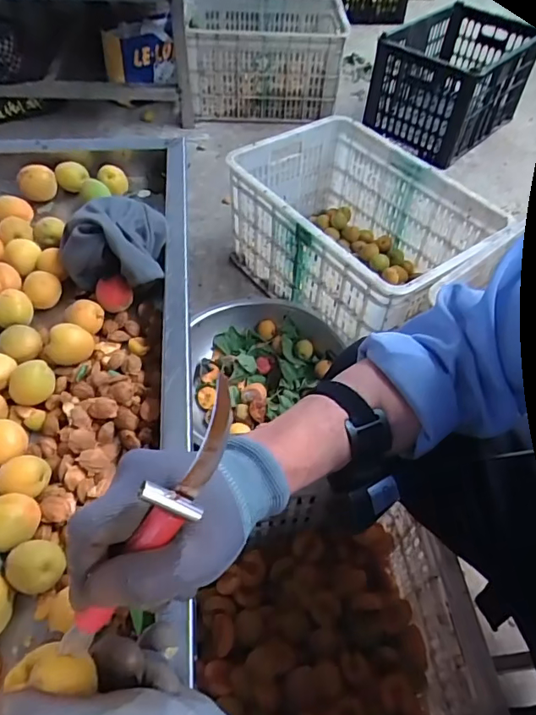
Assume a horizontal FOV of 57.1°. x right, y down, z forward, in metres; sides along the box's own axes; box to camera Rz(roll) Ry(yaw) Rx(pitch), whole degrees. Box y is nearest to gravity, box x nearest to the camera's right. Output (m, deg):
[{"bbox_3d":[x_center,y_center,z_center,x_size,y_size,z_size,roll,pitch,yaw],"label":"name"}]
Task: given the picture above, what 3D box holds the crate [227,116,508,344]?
[{"bbox_3d":[0.182,-0.269,1.075,0.329,0.245,0.496,-30,60,-24],"label":"crate"}]

